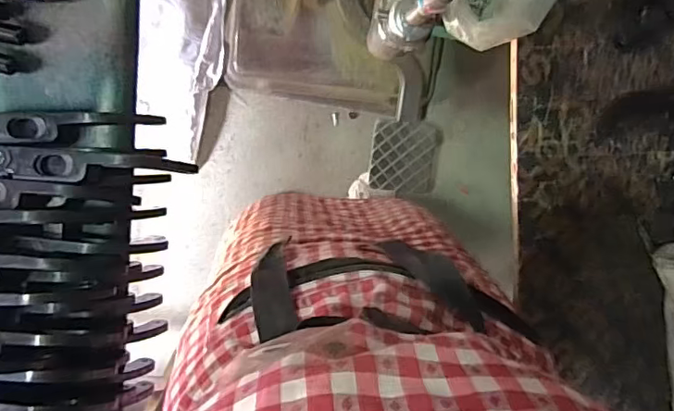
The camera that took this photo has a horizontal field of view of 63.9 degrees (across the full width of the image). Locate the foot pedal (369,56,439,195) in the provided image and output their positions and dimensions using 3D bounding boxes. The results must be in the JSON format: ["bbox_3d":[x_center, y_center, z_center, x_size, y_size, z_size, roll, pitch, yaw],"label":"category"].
[{"bbox_3d":[0.146,-0.168,1.156,0.141,0.043,0.286,-1,97,-6],"label":"foot pedal"}]

